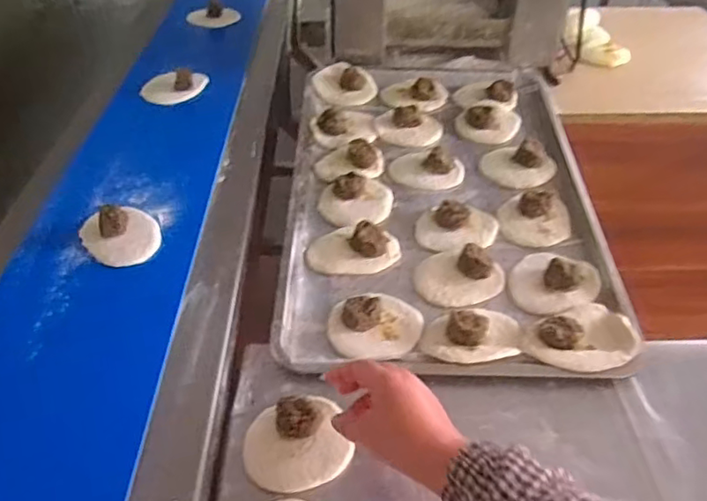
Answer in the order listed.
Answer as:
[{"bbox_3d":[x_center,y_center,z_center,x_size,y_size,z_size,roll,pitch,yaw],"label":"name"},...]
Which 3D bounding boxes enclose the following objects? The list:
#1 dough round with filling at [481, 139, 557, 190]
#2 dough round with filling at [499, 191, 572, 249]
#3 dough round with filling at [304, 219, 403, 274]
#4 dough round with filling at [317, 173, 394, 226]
[{"bbox_3d":[0.234,-0.123,0.831,0.100,0.030,0.087,13,42,13],"label":"dough round with filling"},{"bbox_3d":[0.238,-0.045,0.755,0.087,0.031,0.080,1,41,-1],"label":"dough round with filling"},{"bbox_3d":[0.001,-0.006,0.719,0.112,0.038,0.058,-2,41,-3],"label":"dough round with filling"},{"bbox_3d":[0.004,-0.074,0.771,0.098,0.035,0.092,3,41,1],"label":"dough round with filling"}]

